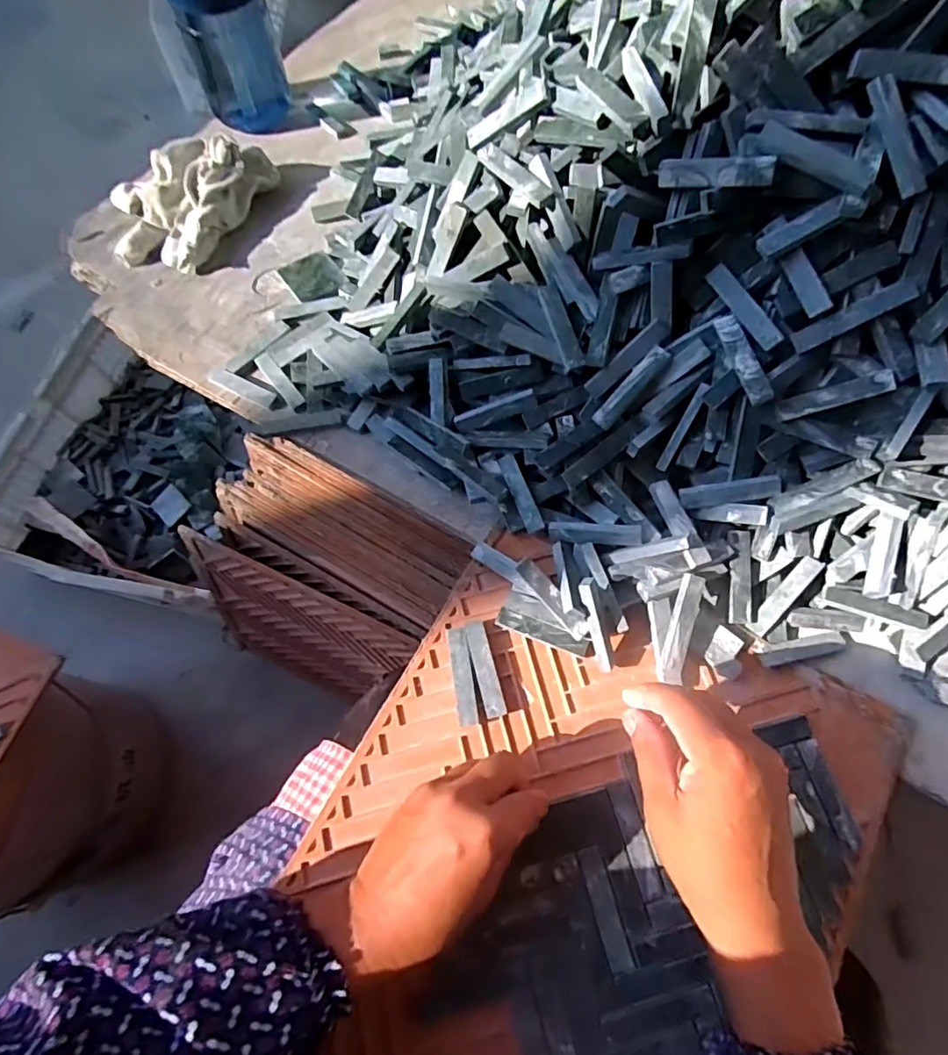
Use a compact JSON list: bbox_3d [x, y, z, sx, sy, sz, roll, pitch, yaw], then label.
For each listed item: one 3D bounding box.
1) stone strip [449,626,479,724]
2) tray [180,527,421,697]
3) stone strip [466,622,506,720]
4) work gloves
[{"bbox_3d":[-0.007,0.098,0.377,0.012,0.007,0.062,-9,69,-3],"label":"stone strip"},{"bbox_3d":[-0.221,0.124,0.697,0.261,0.290,0.017,29,56,-6],"label":"tray"},{"bbox_3d":[0.007,0.094,0.378,0.013,0.007,0.061,-14,69,-4],"label":"stone strip"},{"bbox_3d":[-0.258,-0.294,0.501,0.097,0.037,0.149,24,71,10],"label":"work gloves"}]

